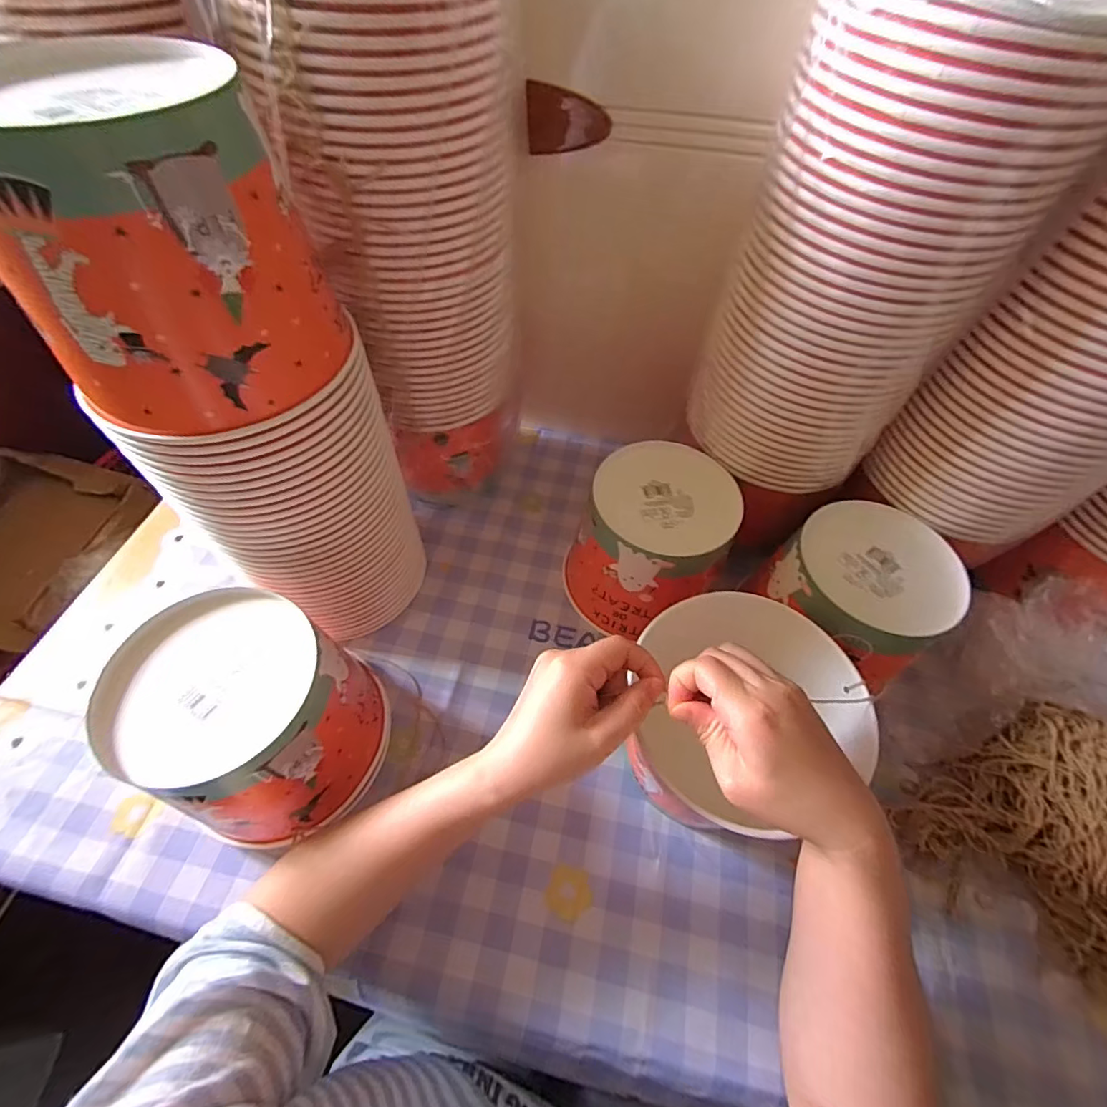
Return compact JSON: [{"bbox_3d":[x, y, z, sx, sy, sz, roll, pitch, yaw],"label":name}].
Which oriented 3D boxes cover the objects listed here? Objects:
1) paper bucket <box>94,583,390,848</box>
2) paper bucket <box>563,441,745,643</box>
[{"bbox_3d":[-0.212,0.123,0.377,0.135,0.151,0.126,1,57,-1],"label":"paper bucket"},{"bbox_3d":[0.091,-0.007,0.487,0.134,0.134,0.143,1,57,-1],"label":"paper bucket"}]

